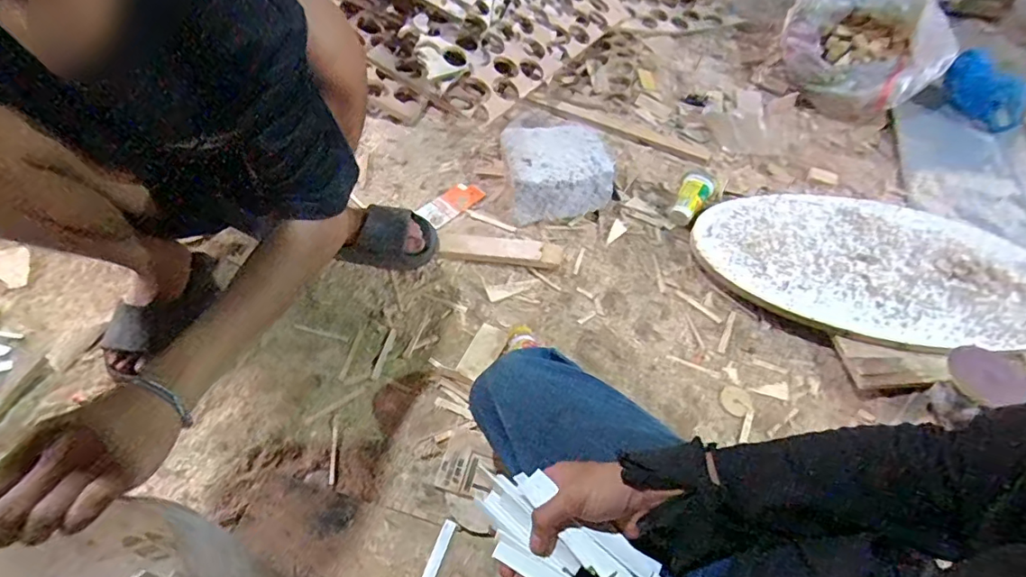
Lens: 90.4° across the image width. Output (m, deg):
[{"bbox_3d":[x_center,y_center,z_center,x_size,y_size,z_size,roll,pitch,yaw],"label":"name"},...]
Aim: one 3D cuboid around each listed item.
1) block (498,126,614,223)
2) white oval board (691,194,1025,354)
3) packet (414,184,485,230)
[{"bbox_3d":[0.084,-0.223,0.970,0.195,0.111,0.193,-8,55,-6],"label":"block"},{"bbox_3d":[0.637,-0.039,0.883,0.619,0.029,0.315,10,55,7],"label":"white oval board"},{"bbox_3d":[-0.116,-0.163,0.962,0.060,0.009,0.128,38,62,23],"label":"packet"}]

